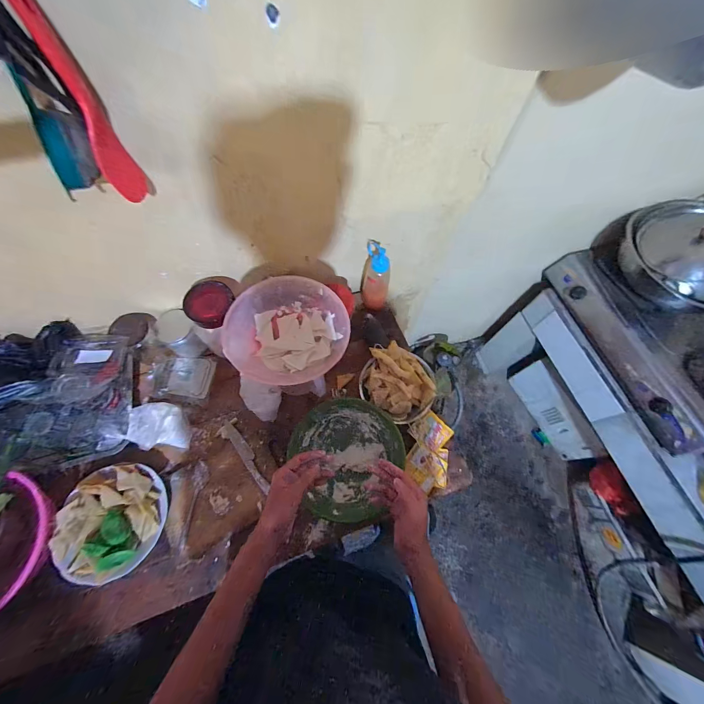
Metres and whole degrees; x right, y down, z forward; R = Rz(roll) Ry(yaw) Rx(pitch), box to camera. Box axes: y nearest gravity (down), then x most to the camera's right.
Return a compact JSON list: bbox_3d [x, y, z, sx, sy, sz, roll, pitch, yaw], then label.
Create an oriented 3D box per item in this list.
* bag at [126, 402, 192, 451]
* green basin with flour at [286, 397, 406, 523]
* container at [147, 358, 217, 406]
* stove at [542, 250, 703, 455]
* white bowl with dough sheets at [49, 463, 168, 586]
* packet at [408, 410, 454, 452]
[{"bbox_3d":[-0.413,0.159,0.639,0.079,0.107,0.091,-13,67,-8],"label":"bag"},{"bbox_3d":[-0.019,0.225,0.648,0.231,0.084,0.244,1,66,-2],"label":"green basin with flour"},{"bbox_3d":[-0.413,0.068,0.709,0.147,0.050,0.109,1,66,-2],"label":"container"},{"bbox_3d":[0.975,-0.073,0.945,0.355,0.175,0.676,-14,67,-9],"label":"stove"},{"bbox_3d":[-0.462,0.321,0.568,0.178,0.043,0.193,1,66,-2],"label":"white bowl with dough sheets"},{"bbox_3d":[0.189,0.191,0.706,0.085,0.016,0.079,-38,73,-17],"label":"packet"}]

